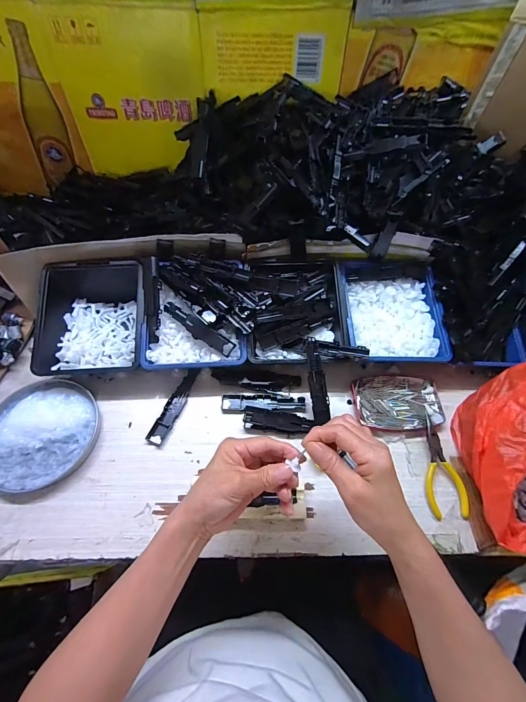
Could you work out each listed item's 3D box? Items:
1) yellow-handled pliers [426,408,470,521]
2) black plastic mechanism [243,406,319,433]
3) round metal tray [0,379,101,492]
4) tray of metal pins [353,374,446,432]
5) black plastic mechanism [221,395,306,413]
[{"bbox_3d":[0.231,0.144,0.406,0.048,0.018,0.133,1,61,-1],"label":"yellow-handled pliers"},{"bbox_3d":[0.021,0.098,0.427,0.095,0.021,0.025,9,61,3],"label":"black plastic mechanism"},{"bbox_3d":[-0.295,0.106,0.412,0.141,0.019,0.141,1,61,-2],"label":"round metal tray"},{"bbox_3d":[0.194,0.075,0.453,0.120,0.019,0.082,-1,61,-2],"label":"tray of metal pins"},{"bbox_3d":[0.001,0.076,0.444,0.118,0.011,0.026,2,61,-1],"label":"black plastic mechanism"}]

